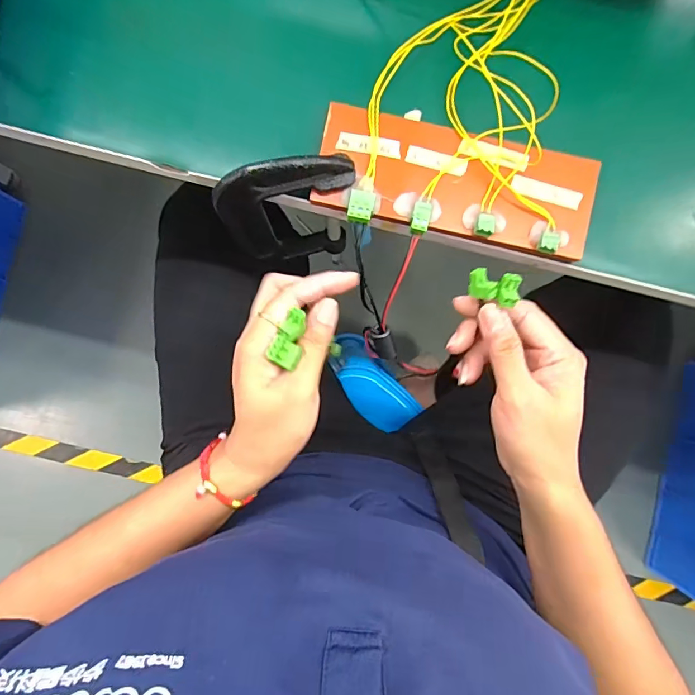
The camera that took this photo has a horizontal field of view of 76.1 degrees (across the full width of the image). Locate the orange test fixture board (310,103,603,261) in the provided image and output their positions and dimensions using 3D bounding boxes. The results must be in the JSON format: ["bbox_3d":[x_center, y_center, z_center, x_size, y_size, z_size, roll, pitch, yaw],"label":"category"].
[{"bbox_3d":[0.078,-0.119,0.312,0.193,0.029,0.079,11,87,-1],"label":"orange test fixture board"}]

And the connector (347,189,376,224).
[{"bbox_3d":[0.010,-0.096,0.302,0.017,0.009,0.025,10,87,-1],"label":"connector"}]

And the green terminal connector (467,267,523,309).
[{"bbox_3d":[0.095,-0.040,0.289,0.031,0.010,0.020,12,87,-1],"label":"green terminal connector"}]

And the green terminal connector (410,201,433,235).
[{"bbox_3d":[0.051,-0.090,0.304,0.012,0.007,0.025,16,73,-1],"label":"green terminal connector"}]

